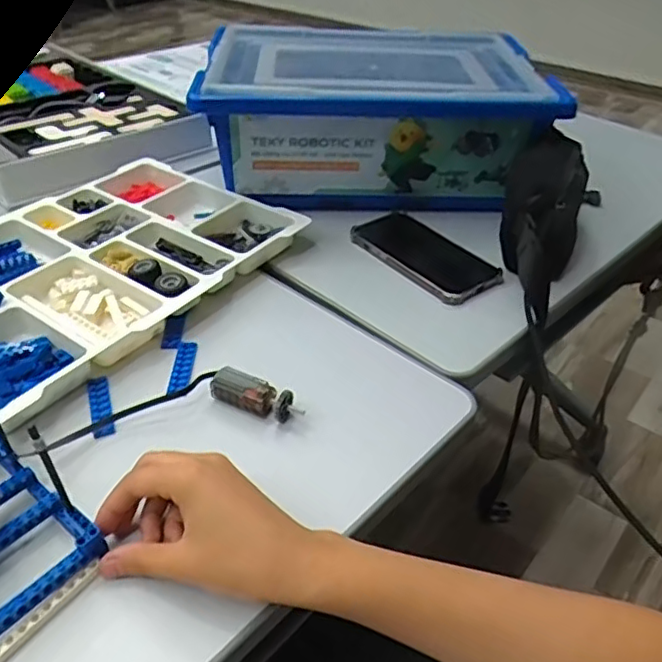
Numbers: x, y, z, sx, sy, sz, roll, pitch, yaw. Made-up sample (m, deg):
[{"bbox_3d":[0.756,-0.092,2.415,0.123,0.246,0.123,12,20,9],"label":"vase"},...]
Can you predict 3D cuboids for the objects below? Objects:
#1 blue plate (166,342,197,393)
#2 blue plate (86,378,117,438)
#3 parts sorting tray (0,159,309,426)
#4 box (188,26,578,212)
[{"bbox_3d":[-0.125,0.031,0.518,0.016,0.006,0.067,0,38,-1],"label":"blue plate"},{"bbox_3d":[-0.182,0.058,0.484,0.016,0.004,0.066,-13,40,-17],"label":"blue plate"},{"bbox_3d":[-0.240,-0.069,0.603,0.256,0.031,0.365,23,44,26],"label":"parts sorting tray"},{"bbox_3d":[0.046,-0.270,0.776,0.403,0.147,0.279,2,38,2],"label":"box"}]

